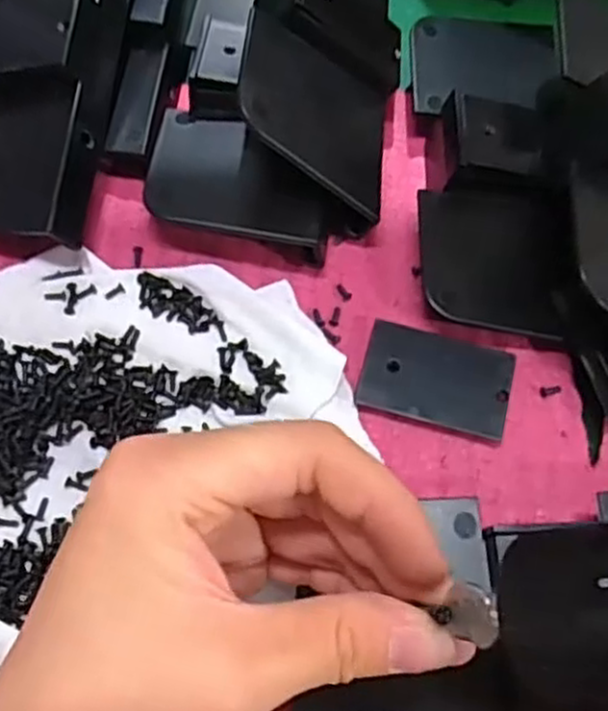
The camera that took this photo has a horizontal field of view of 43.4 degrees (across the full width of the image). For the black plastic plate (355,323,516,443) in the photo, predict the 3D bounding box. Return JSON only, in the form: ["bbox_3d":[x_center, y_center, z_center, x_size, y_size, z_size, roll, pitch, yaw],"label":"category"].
[{"bbox_3d":[0.050,0.009,0.288,0.055,0.007,0.035,16,65,5],"label":"black plastic plate"}]

